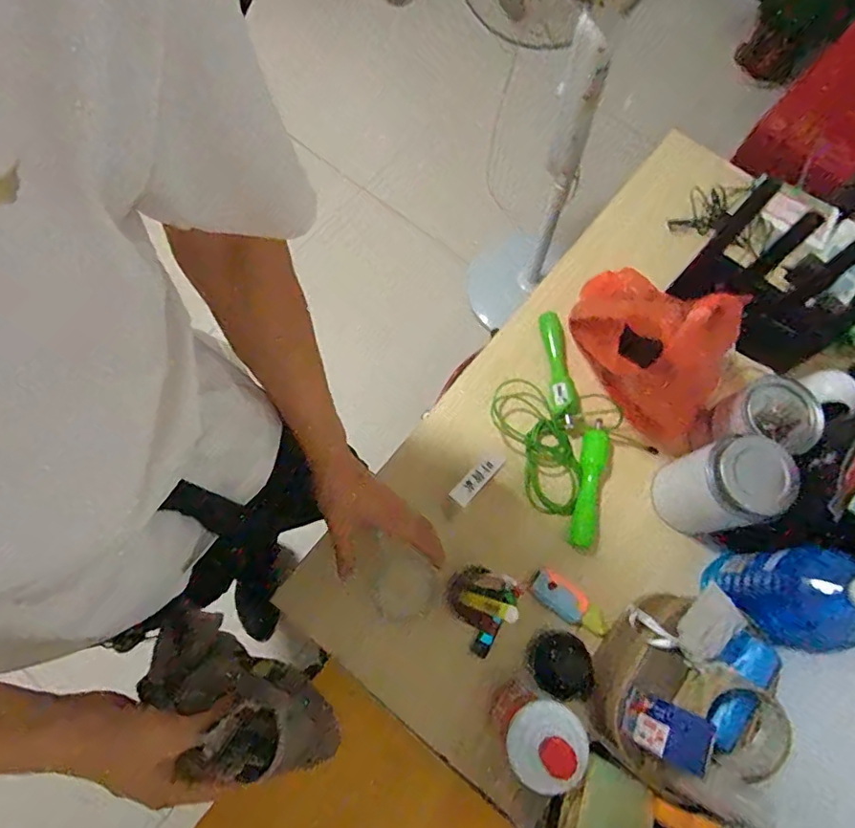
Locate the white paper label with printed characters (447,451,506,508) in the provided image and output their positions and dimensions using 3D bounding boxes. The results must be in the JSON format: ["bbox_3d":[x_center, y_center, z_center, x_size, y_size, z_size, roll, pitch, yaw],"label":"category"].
[{"bbox_3d":[0.057,0.074,0.621,0.023,0.010,0.073,42,74,11],"label":"white paper label with printed characters"}]

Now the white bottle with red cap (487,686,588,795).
[{"bbox_3d":[0.112,0.339,0.569,0.076,0.185,0.080,41,74,11],"label":"white bottle with red cap"}]

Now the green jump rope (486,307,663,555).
[{"bbox_3d":[0.186,0.018,0.743,0.192,0.035,0.278,-35,76,-13],"label":"green jump rope"}]

